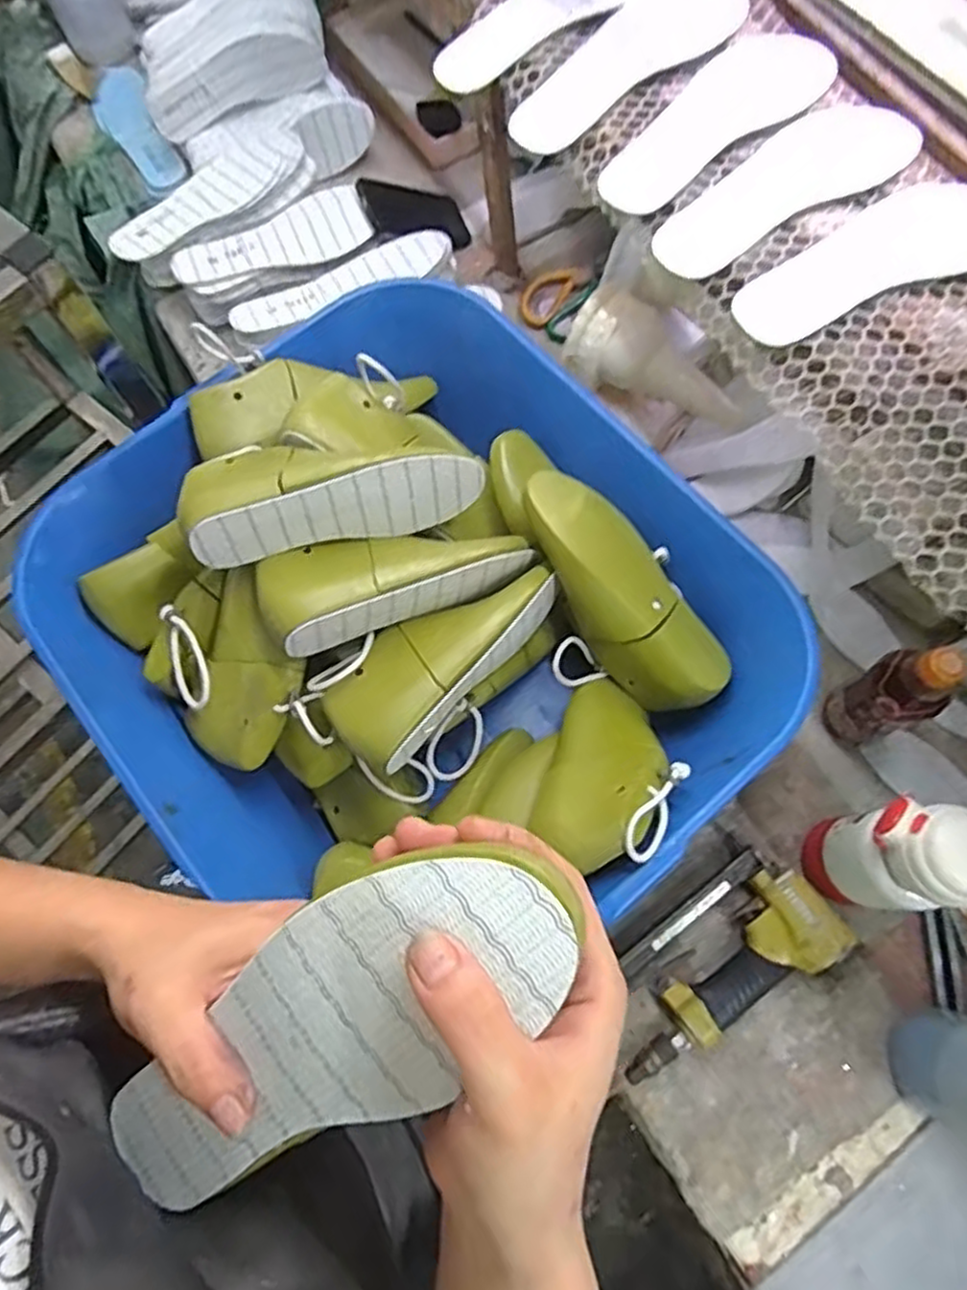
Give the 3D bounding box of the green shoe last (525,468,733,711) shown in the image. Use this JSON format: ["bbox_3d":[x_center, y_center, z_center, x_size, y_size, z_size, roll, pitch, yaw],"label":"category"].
[{"bbox_3d":[0.121,-0.048,0.639,0.085,0.065,0.239,-37,96,-11],"label":"green shoe last"}]

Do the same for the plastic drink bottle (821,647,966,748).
[{"bbox_3d":[0.369,0.046,0.644,0.057,0.193,0.063,-20,72,-6],"label":"plastic drink bottle"}]

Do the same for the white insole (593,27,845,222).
[{"bbox_3d":[0.191,-0.418,0.554,0.080,0.008,0.238,43,77,14],"label":"white insole"}]

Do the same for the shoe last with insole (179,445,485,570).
[{"bbox_3d":[-0.128,-0.141,0.600,0.236,0.079,0.095,-19,72,-5],"label":"shoe last with insole"}]

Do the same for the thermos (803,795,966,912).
[{"bbox_3d":[0.330,0.174,0.587,0.075,0.197,0.080,4,72,2],"label":"thermos"}]

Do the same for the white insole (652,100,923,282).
[{"bbox_3d":[0.230,-0.351,0.532,0.238,0.006,0.076,-33,74,-10],"label":"white insole"}]

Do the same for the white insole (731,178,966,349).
[{"bbox_3d":[0.288,-0.280,0.509,0.227,0.004,0.078,-30,73,-9],"label":"white insole"}]

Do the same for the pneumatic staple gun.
[{"bbox_3d":[0.208,0.292,0.628,0.226,0.046,0.130,-43,76,-12],"label":"pneumatic staple gun"}]

